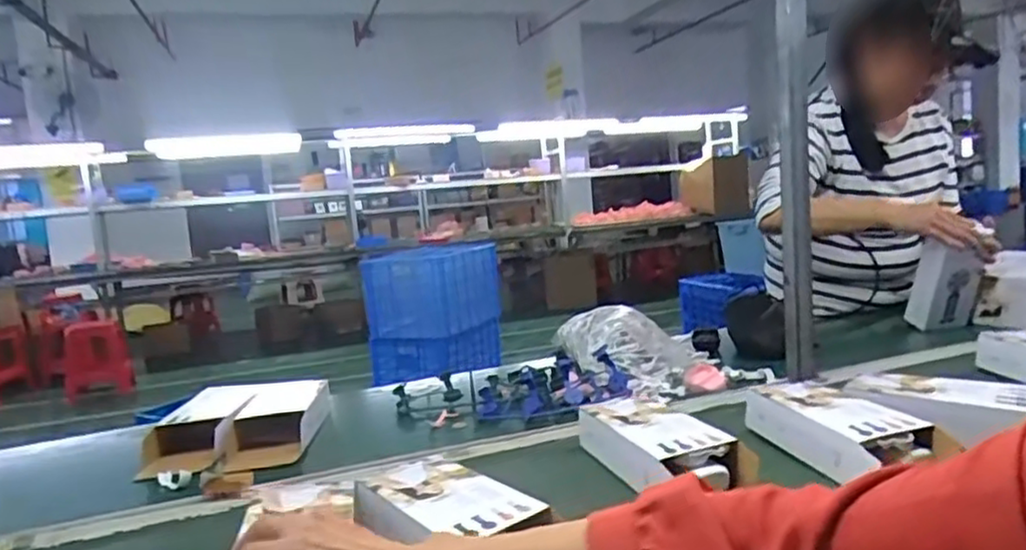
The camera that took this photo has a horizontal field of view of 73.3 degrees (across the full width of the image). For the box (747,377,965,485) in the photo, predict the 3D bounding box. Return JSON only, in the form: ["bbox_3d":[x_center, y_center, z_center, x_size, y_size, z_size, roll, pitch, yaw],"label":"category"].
[{"bbox_3d":[0.373,0.171,0.792,0.104,0.055,0.192,-5,9,-18],"label":"box"}]

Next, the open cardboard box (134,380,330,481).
[{"bbox_3d":[-0.377,0.211,0.970,0.252,0.080,0.189,-5,9,-17],"label":"open cardboard box"}]

